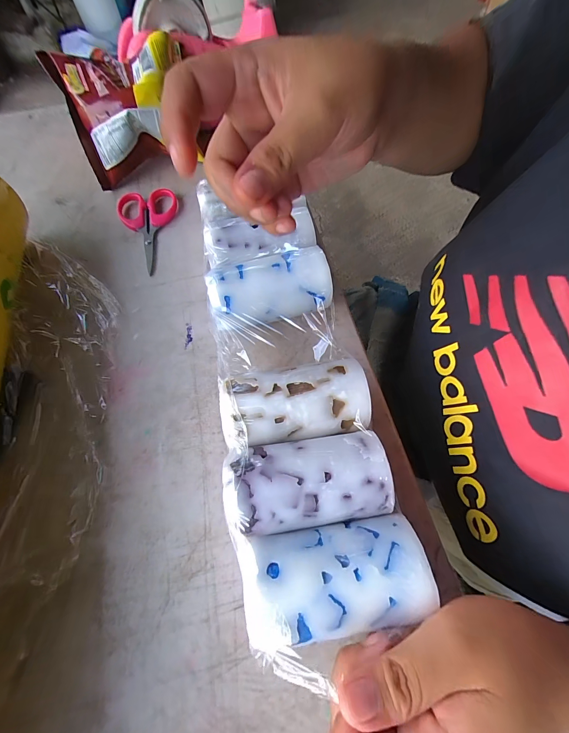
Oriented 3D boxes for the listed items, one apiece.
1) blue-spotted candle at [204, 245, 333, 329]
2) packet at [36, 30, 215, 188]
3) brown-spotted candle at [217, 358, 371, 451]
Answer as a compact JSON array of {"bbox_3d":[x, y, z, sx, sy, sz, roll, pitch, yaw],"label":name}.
[{"bbox_3d":[-0.010,-0.055,0.251,0.093,0.050,0.051,-17,66,-6],"label":"blue-spotted candle"},{"bbox_3d":[-0.155,-0.258,0.310,0.126,0.108,0.030,-13,26,5],"label":"packet"},{"bbox_3d":[0.007,0.027,0.214,0.094,0.050,0.052,-8,65,-2],"label":"brown-spotted candle"}]

